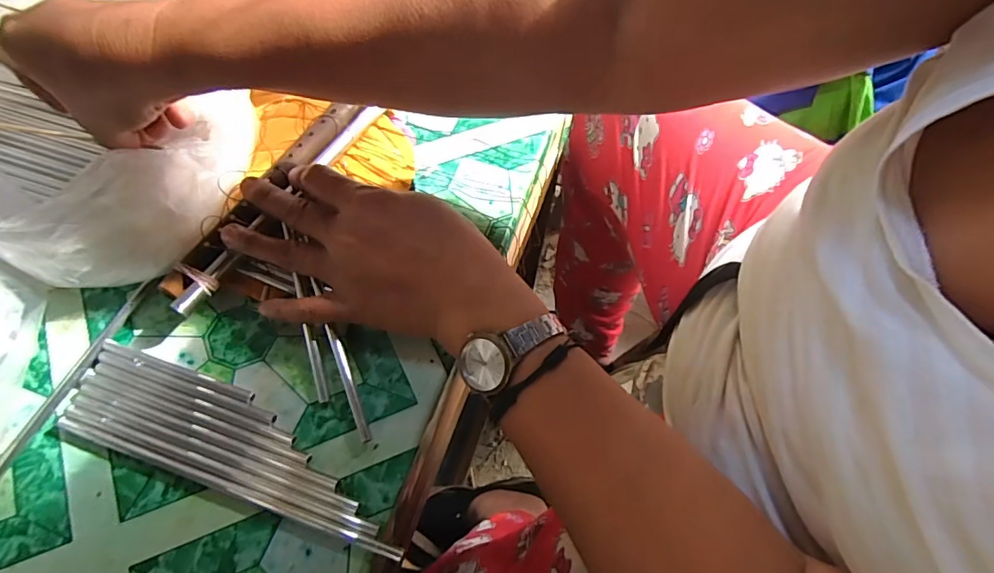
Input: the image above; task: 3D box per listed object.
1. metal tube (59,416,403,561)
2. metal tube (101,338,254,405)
[{"bbox_3d":[-0.144,0.105,0.258,0.200,0.007,0.008,18,64,6],"label":"metal tube"},{"bbox_3d":[-0.187,0.049,0.285,0.098,0.004,0.008,18,64,6],"label":"metal tube"}]

